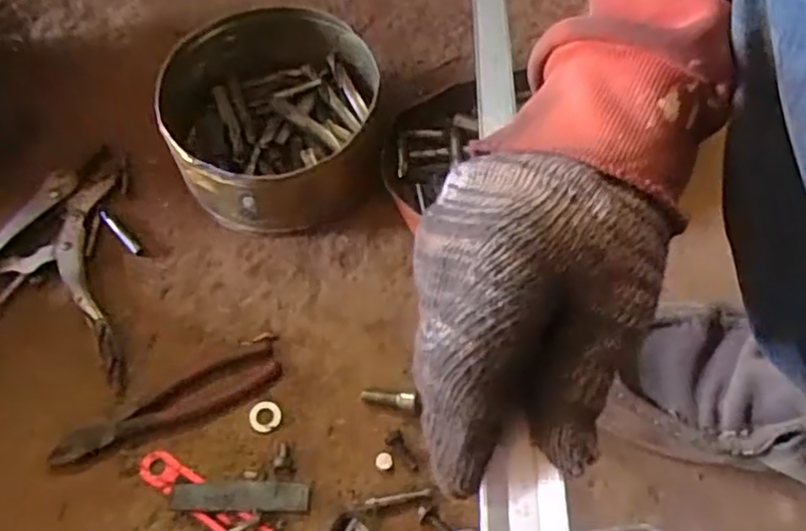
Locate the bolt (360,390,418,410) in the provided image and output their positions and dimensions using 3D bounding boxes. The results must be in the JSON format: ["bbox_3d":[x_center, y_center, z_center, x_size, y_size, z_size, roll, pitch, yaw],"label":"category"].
[{"bbox_3d":[-0.012,0.103,0.532,0.045,0.009,0.010,3,60,16],"label":"bolt"}]

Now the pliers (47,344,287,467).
[{"bbox_3d":[-0.178,0.109,0.528,0.172,0.009,0.039,-26,64,-15],"label":"pliers"}]

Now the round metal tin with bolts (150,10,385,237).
[{"bbox_3d":[-0.118,-0.132,0.618,0.177,0.072,0.193,-20,63,-12],"label":"round metal tin with bolts"}]

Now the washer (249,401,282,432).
[{"bbox_3d":[-0.106,0.116,0.531,0.024,0.005,0.023,-1,61,-1],"label":"washer"}]

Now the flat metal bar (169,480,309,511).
[{"bbox_3d":[-0.116,0.166,0.497,0.095,0.005,0.021,3,54,-6],"label":"flat metal bar"}]

